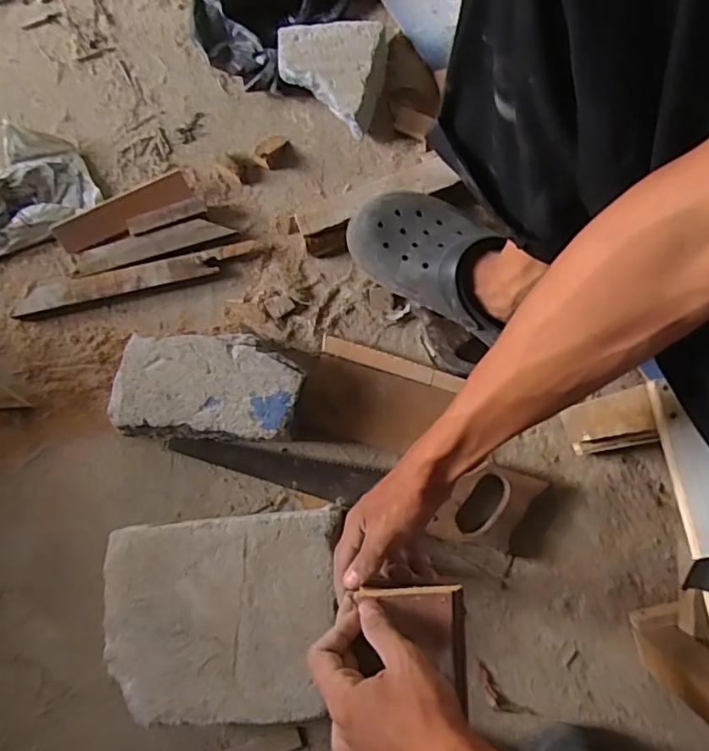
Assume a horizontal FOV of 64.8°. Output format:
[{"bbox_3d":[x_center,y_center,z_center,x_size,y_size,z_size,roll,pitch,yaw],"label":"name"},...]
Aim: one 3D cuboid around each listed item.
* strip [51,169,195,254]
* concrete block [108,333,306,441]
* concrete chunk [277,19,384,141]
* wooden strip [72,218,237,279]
[{"bbox_3d":[-0.297,-0.211,0.716,0.177,0.019,0.039,-25,119,1],"label":"strip"},{"bbox_3d":[-0.165,0.014,0.644,0.205,0.064,0.113,2,81,3],"label":"concrete block"},{"bbox_3d":[-0.032,-0.375,0.711,0.122,0.080,0.120,11,82,4],"label":"concrete chunk"},{"bbox_3d":[-0.258,-0.164,0.706,0.205,0.020,0.033,-14,96,0],"label":"wooden strip"}]

